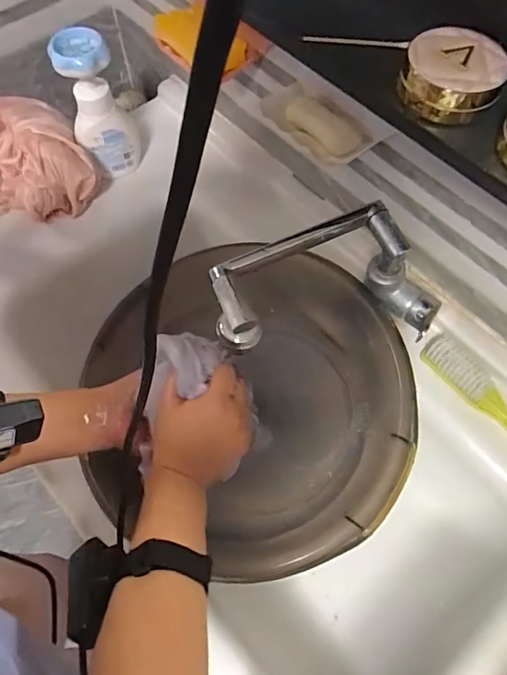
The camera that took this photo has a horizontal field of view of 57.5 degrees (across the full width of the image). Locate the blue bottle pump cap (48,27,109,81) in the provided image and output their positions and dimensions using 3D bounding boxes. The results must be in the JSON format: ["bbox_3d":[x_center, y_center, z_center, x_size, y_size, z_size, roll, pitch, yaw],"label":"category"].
[{"bbox_3d":[-0.213,-0.346,0.562,0.068,0.033,0.055,-23,66,-12],"label":"blue bottle pump cap"}]

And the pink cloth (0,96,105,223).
[{"bbox_3d":[-0.314,-0.237,0.633,0.178,0.091,0.152,-23,66,-12],"label":"pink cloth"}]

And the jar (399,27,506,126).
[{"bbox_3d":[0.148,-0.195,0.344,0.070,0.031,0.065,0,63,-1],"label":"jar"}]

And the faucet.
[{"bbox_3d":[0.081,-0.057,0.489,0.244,0.103,0.100,-9,64,-6],"label":"faucet"}]

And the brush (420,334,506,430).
[{"bbox_3d":[0.289,0.090,0.532,0.037,0.024,0.230,-35,69,-17],"label":"brush"}]

